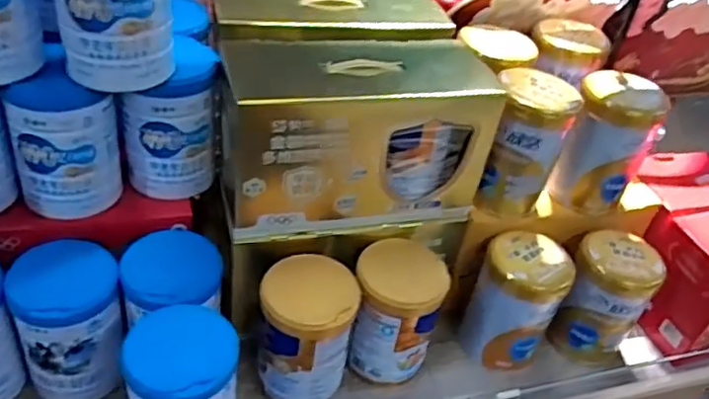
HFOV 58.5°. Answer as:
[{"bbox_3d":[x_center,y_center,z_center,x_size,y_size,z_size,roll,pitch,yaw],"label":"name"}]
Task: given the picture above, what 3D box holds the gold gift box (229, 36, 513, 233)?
[{"bbox_3d":[0.000,-0.091,0.875,0.347,0.215,0.144,-7,39,-18],"label":"gold gift box"}]

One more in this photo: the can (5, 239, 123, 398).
[{"bbox_3d":[-0.373,0.162,0.836,0.133,0.179,0.126,-12,41,-24],"label":"can"}]

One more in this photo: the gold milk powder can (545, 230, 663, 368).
[{"bbox_3d":[0.399,0.165,1.018,0.116,0.221,0.117,5,37,-3],"label":"gold milk powder can"}]

